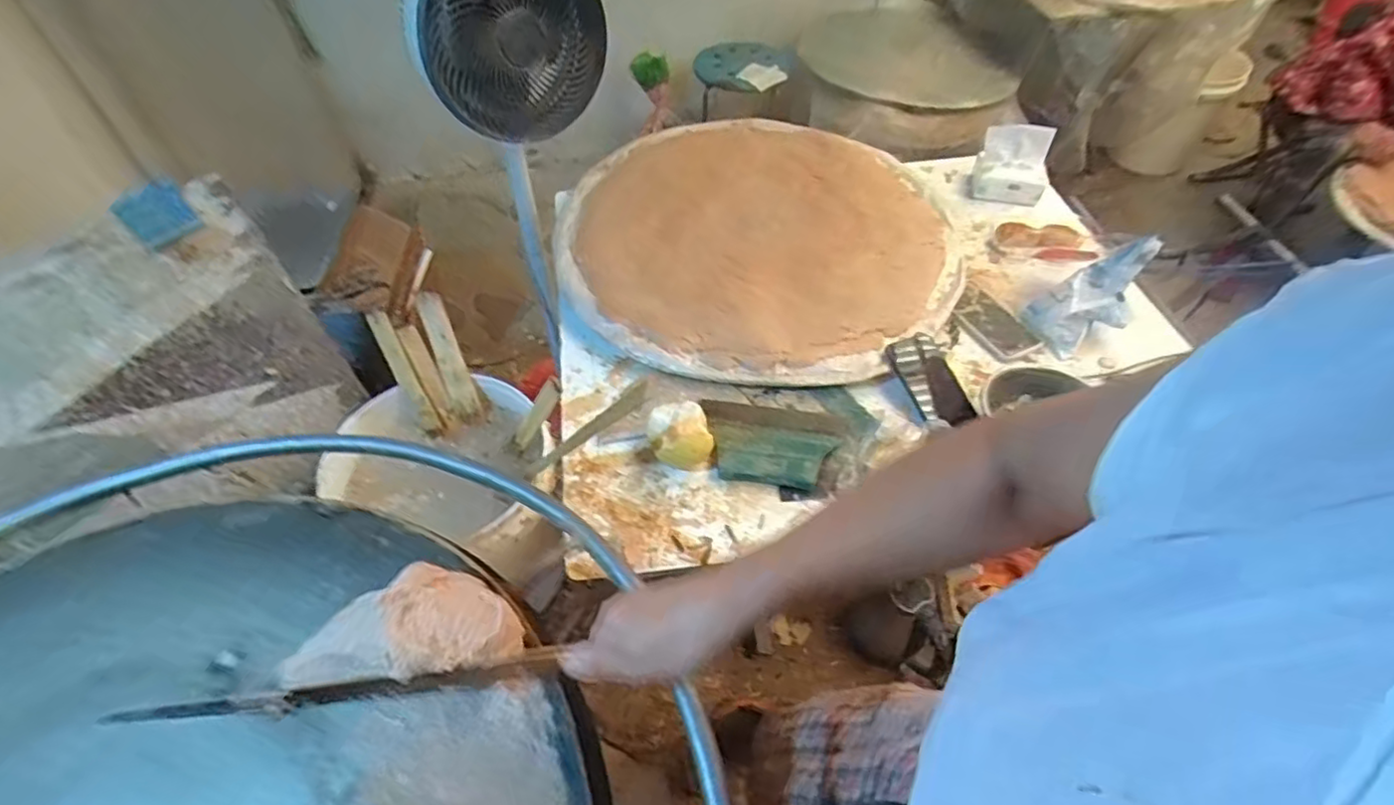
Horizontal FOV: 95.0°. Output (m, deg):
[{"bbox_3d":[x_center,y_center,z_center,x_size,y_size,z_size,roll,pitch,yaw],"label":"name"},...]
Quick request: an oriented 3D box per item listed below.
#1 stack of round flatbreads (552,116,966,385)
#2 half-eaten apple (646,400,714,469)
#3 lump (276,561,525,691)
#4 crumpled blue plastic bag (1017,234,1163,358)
[{"bbox_3d":[0.100,-0.295,1.082,0.669,0.040,0.653,9,52,7],"label":"stack of round flatbreads"},{"bbox_3d":[-0.022,0.044,0.819,0.072,0.066,0.088,-12,52,-8],"label":"half-eaten apple"},{"bbox_3d":[-0.218,0.168,0.469,0.162,0.068,0.083,-12,52,-8],"label":"lump"},{"bbox_3d":[0.598,-0.165,0.955,0.208,0.061,0.106,-44,57,9],"label":"crumpled blue plastic bag"}]

